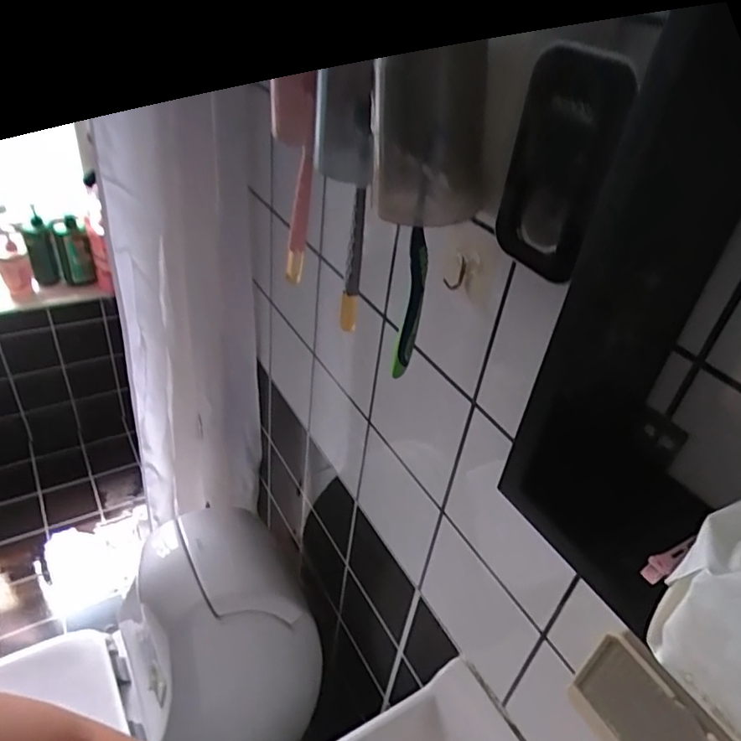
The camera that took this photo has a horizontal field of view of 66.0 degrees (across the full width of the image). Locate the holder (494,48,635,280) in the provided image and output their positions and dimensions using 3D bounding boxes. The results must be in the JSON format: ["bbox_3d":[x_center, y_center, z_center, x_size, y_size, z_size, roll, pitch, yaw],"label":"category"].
[{"bbox_3d":[0.099,-0.102,0.296,0.025,0.104,0.061,-6,39,-18],"label":"holder"}]

